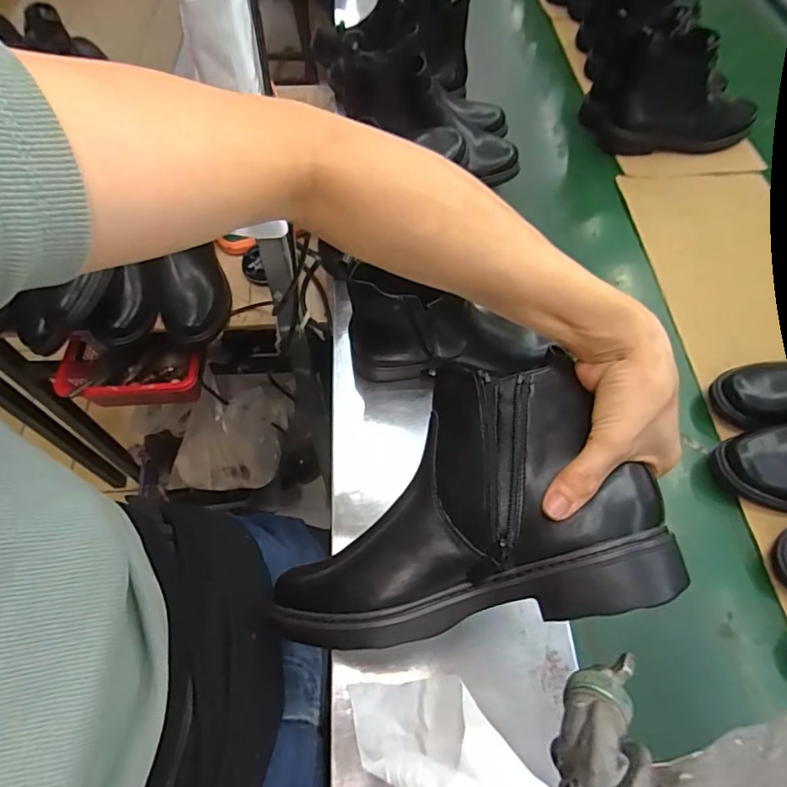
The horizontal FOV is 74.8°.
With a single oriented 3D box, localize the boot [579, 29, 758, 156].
[{"bbox_3d":[0.474,-0.492,0.839,0.267,0.164,0.117,-5,61,-3],"label":"boot"}]

